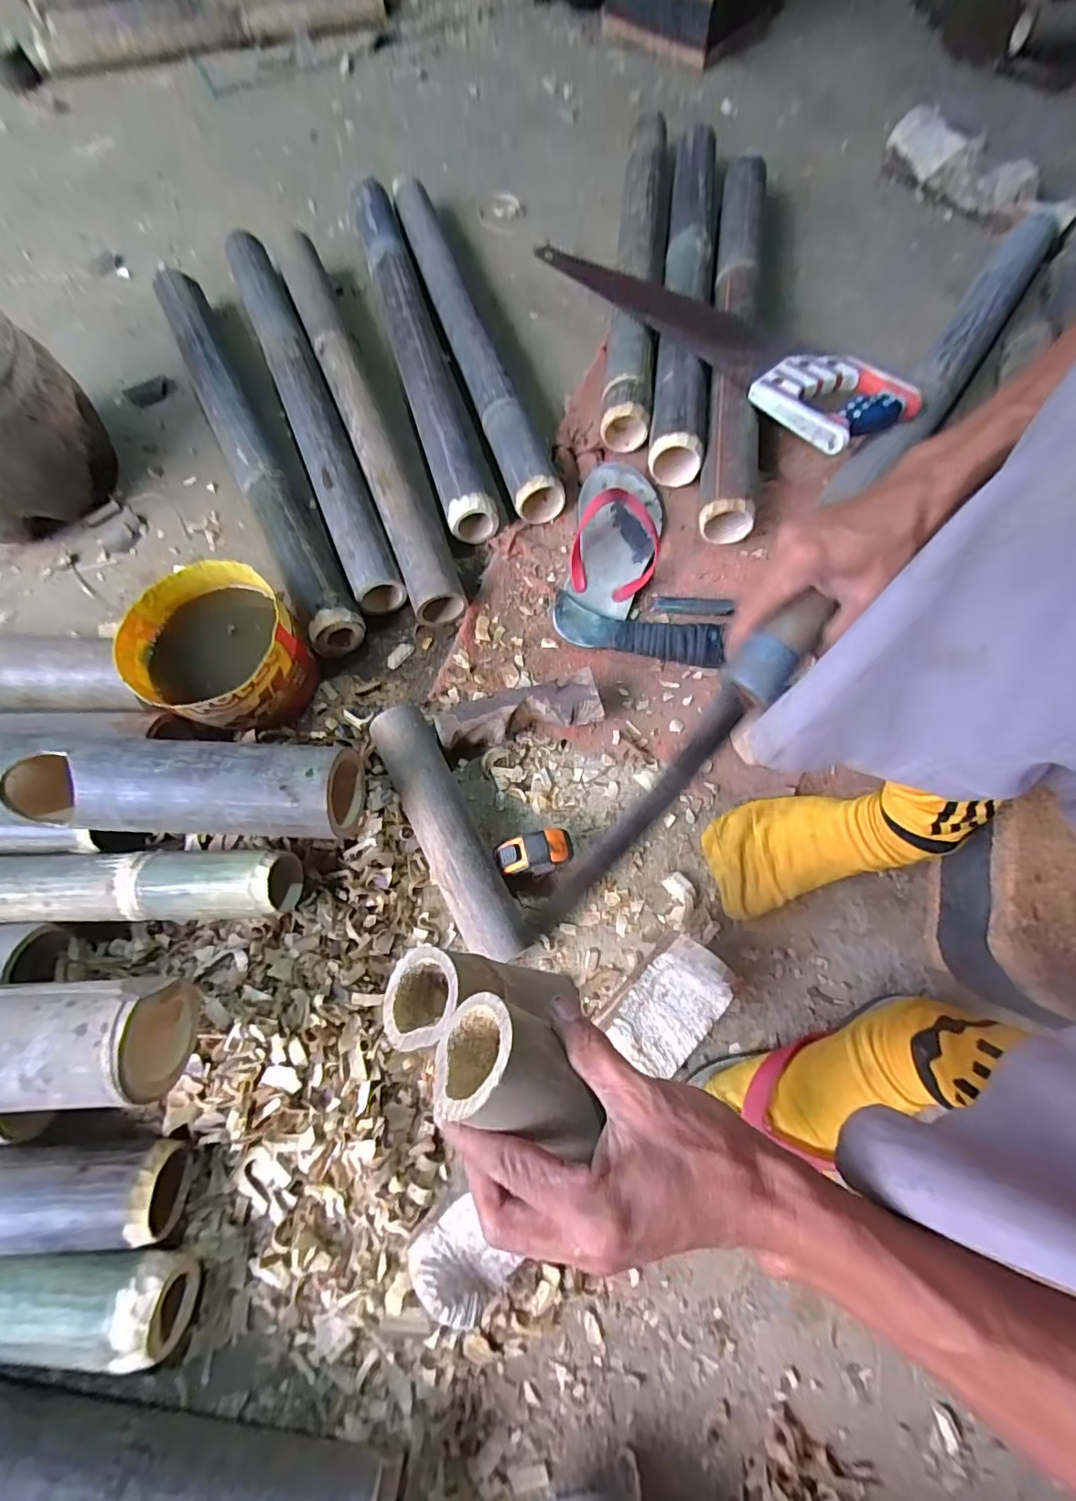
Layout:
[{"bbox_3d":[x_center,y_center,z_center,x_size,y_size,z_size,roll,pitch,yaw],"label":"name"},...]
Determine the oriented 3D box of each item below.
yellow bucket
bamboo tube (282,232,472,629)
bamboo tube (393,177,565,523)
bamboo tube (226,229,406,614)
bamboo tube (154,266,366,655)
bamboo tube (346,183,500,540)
[{"bbox_3d":[-0.320,-0.097,0.551,0.152,0.099,0.152,0,70,0],"label":"yellow bucket"},{"bbox_3d":[-0.225,-0.444,0.679,0.061,0.053,0.649,-21,71,-8],"label":"bamboo tube"},{"bbox_3d":[-0.096,-0.568,0.720,0.061,0.053,0.657,-18,71,-5],"label":"bamboo tube"},{"bbox_3d":[-0.301,-0.451,0.703,0.061,0.067,0.659,-23,72,-6],"label":"bamboo tube"},{"bbox_3d":[-0.366,-0.393,0.678,0.062,0.069,0.664,-26,72,-10],"label":"bamboo tube"},{"bbox_3d":[-0.173,-0.576,0.730,0.067,0.062,0.708,-16,71,-4],"label":"bamboo tube"}]

